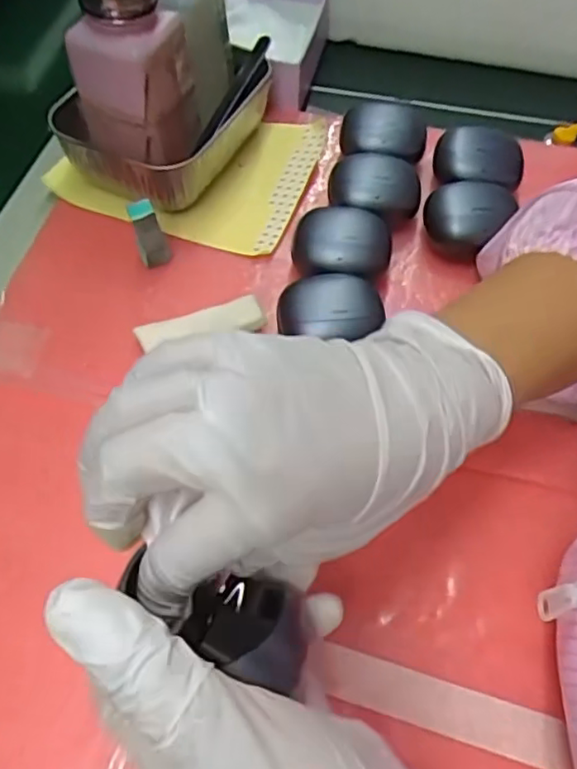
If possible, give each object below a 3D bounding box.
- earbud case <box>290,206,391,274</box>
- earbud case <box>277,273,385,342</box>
[{"bbox_3d":[0.030,-0.078,0.353,0.055,0.029,0.048,5,59,1],"label":"earbud case"},{"bbox_3d":[0.022,-0.037,0.328,0.054,0.029,0.042,-1,59,-2],"label":"earbud case"}]

